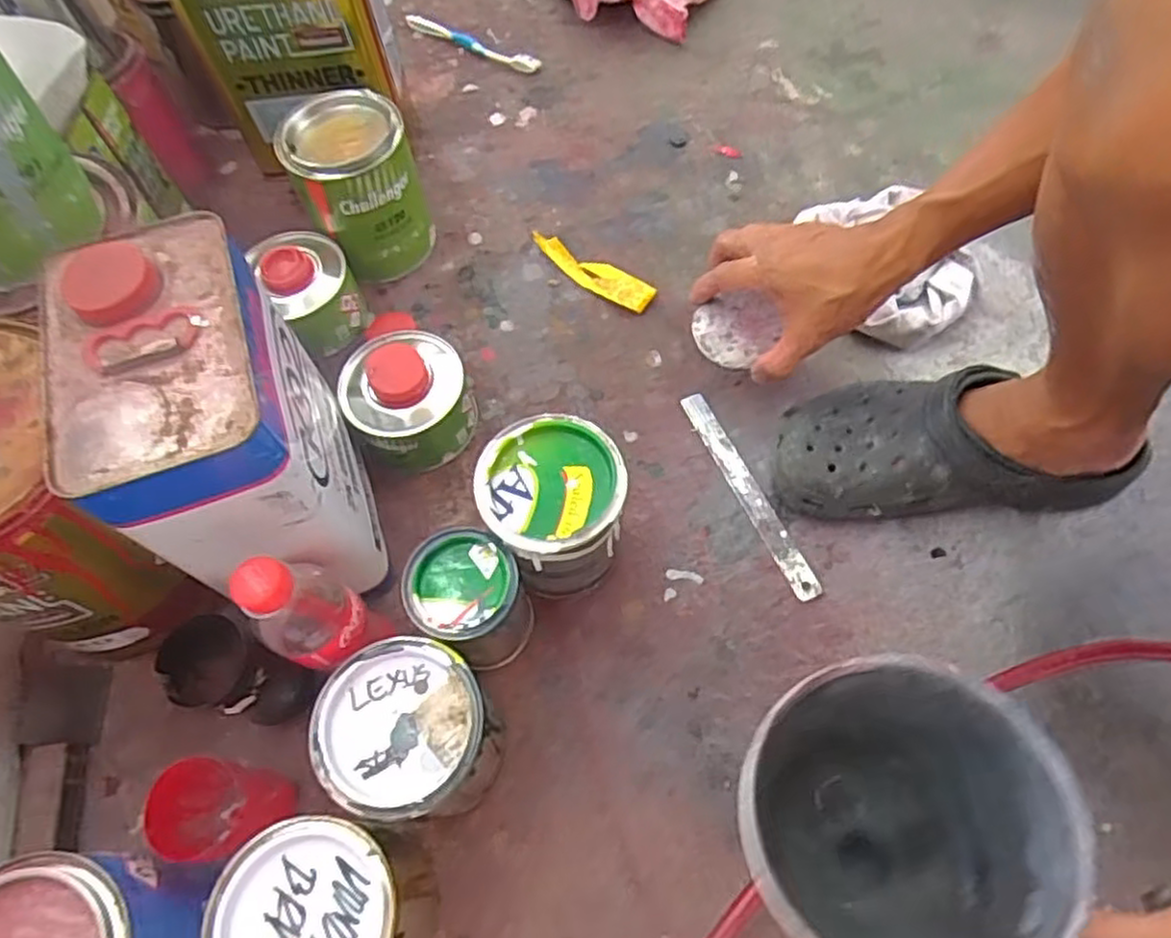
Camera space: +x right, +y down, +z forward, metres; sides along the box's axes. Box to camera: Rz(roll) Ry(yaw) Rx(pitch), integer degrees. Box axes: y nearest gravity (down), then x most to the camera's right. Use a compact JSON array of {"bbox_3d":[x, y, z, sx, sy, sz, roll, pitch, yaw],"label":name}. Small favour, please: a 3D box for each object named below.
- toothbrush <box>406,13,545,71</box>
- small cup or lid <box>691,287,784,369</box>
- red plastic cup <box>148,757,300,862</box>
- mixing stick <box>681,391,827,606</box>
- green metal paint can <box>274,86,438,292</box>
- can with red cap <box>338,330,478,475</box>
[{"bbox_3d":[-0.138,-0.504,0.876,0.207,0.011,0.021,31,69,18],"label":"toothbrush"},{"bbox_3d":[0.124,-0.117,0.616,0.066,0.018,0.059,-31,65,-11],"label":"small cup or lid"},{"bbox_3d":[-0.229,0.218,0.477,0.051,0.097,0.055,-2,63,3],"label":"red plastic cup"},{"bbox_3d":[0.131,0.017,0.602,0.020,0.007,0.192,-24,64,-8],"label":"mixing stick"},{"bbox_3d":[-0.202,-0.254,0.687,0.099,0.133,0.094,-2,63,3],"label":"green metal paint can"},{"bbox_3d":[-0.146,-0.060,0.608,0.096,0.092,0.099,-18,64,-5],"label":"can with red cap"}]

